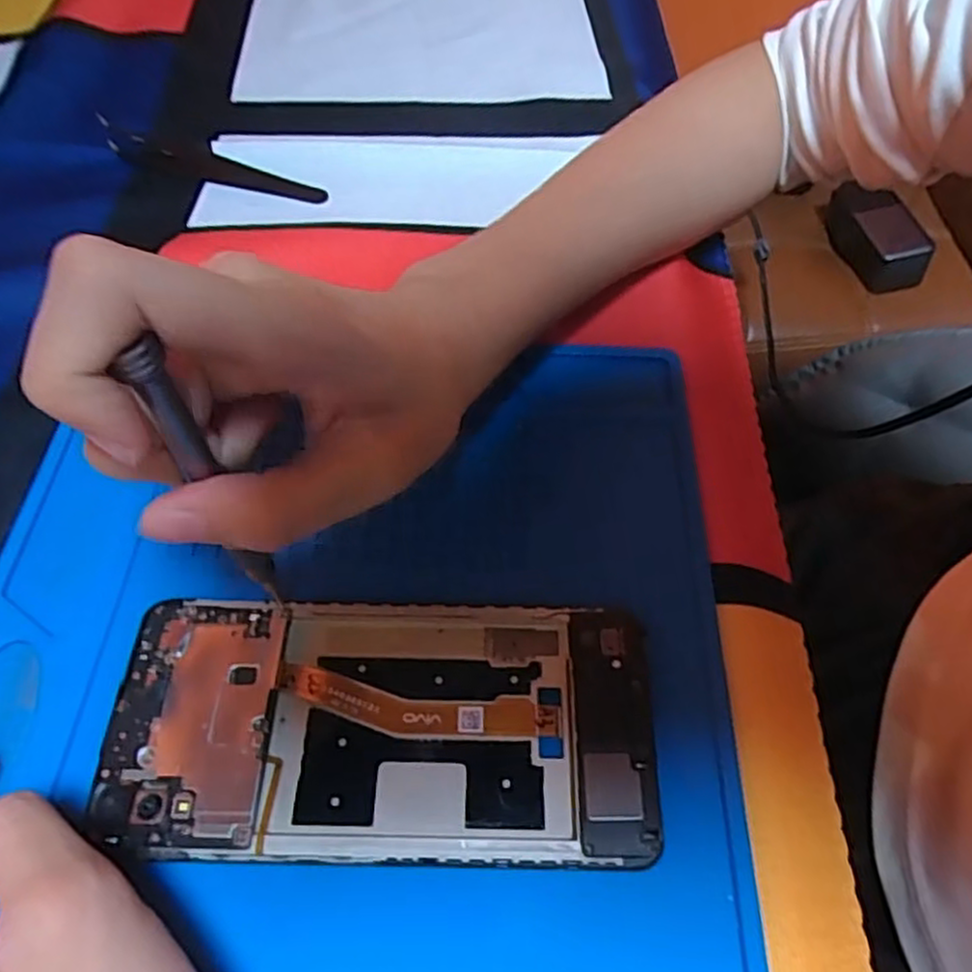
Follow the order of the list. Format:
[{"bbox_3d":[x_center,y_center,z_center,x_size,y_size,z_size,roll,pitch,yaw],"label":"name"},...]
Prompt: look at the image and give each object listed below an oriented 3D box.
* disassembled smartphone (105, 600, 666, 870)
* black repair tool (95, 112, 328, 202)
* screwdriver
[{"bbox_3d":[-0.029,0.066,0.203,0.148,0.008,0.070,1,57,0],"label":"disassembled smartphone"},{"bbox_3d":[-0.133,-0.155,0.344,0.116,0.012,0.015,15,58,8],"label":"black repair tool"},{"bbox_3d":[-0.064,0.004,0.178,0.006,0.107,0.008,13,55,11],"label":"screwdriver"}]

